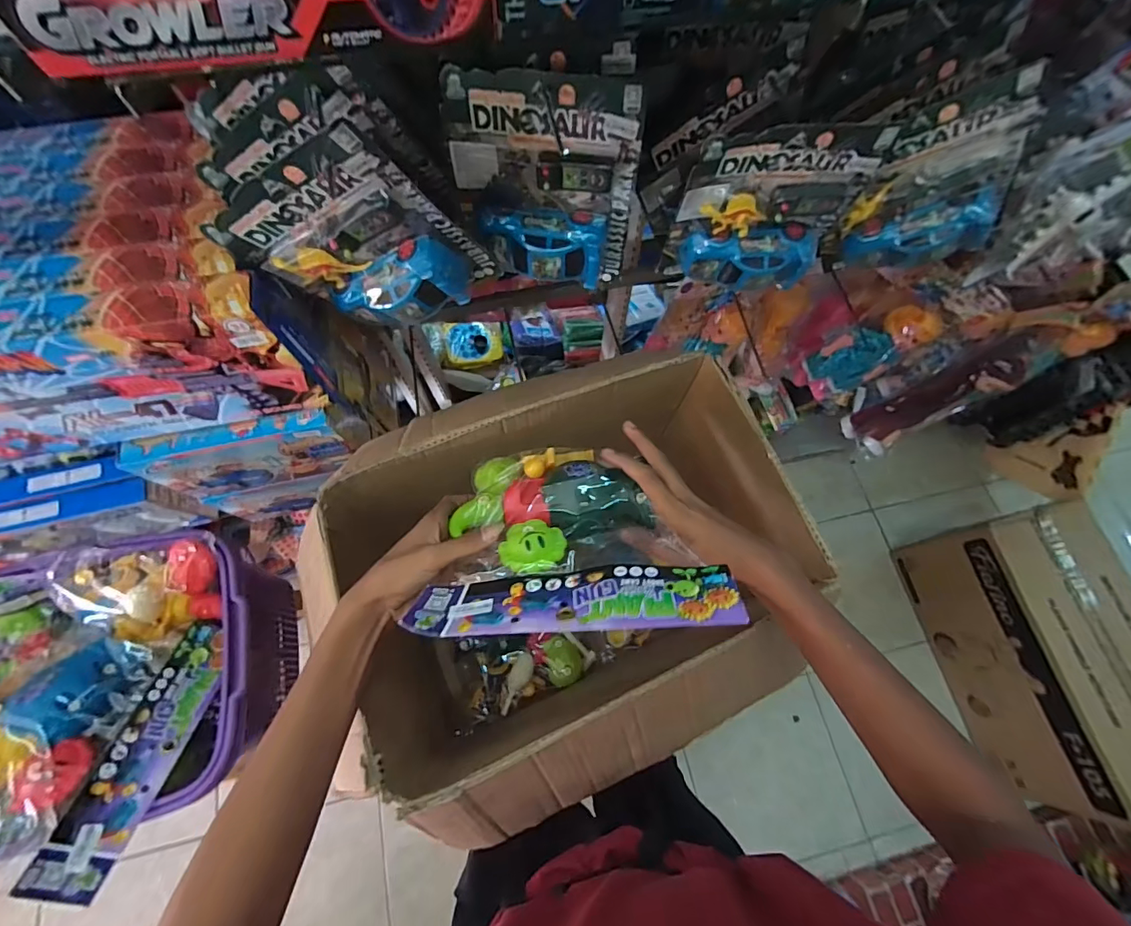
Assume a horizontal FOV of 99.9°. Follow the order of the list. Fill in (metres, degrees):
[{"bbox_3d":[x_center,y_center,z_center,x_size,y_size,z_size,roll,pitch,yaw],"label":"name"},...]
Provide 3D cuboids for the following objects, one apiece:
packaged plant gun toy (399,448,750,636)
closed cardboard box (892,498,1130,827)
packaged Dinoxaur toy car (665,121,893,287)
[{"bbox_3d":[0.010,0.062,0.416,0.227,0.053,0.210,-7,39,9],"label":"packaged plant gun toy"},{"bbox_3d":[1.211,0.466,1.198,0.284,0.359,0.627,-9,70,-5],"label":"closed cardboard box"},{"bbox_3d":[0.226,-0.271,0.530,0.193,0.171,0.053,-1,70,-2],"label":"packaged Dinoxaur toy car"}]

